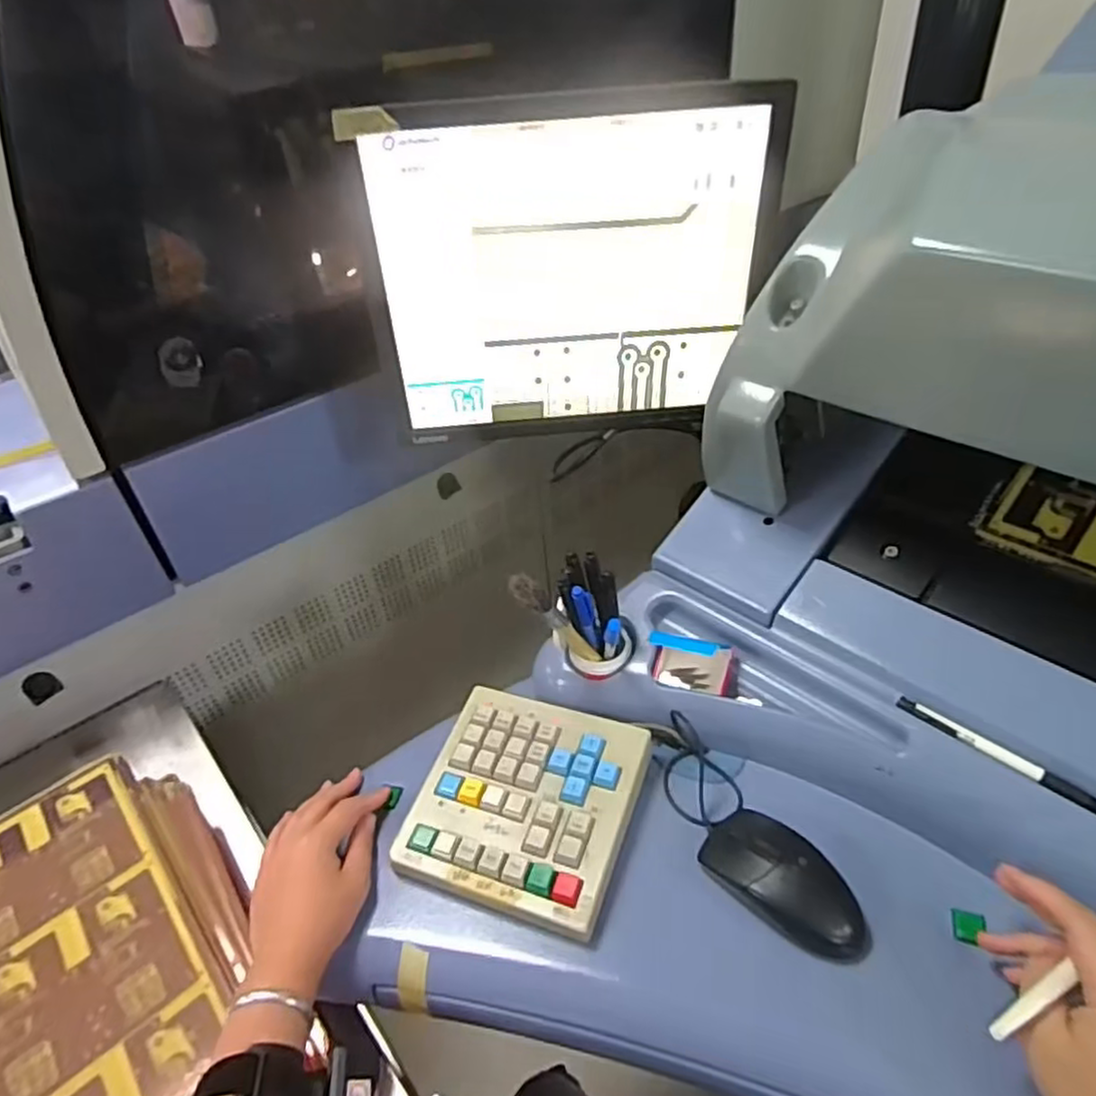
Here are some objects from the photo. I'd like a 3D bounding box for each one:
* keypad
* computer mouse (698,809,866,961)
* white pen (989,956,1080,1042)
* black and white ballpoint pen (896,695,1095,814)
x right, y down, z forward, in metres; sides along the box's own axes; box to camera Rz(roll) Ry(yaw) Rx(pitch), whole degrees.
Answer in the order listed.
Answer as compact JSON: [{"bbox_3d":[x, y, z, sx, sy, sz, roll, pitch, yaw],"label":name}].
[{"bbox_3d":[-0.017,0.188,0.550,0.158,0.031,0.167,10,41,18],"label":"keypad"},{"bbox_3d":[0.162,0.228,0.489,0.058,0.038,0.115,-32,46,-29],"label":"computer mouse"},{"bbox_3d":[0.276,0.225,0.378,0.106,0.011,0.009,-31,43,-9],"label":"white pen"},{"bbox_3d":[0.309,0.140,0.487,0.012,0.008,0.139,-33,46,-30],"label":"black and white ballpoint pen"}]

